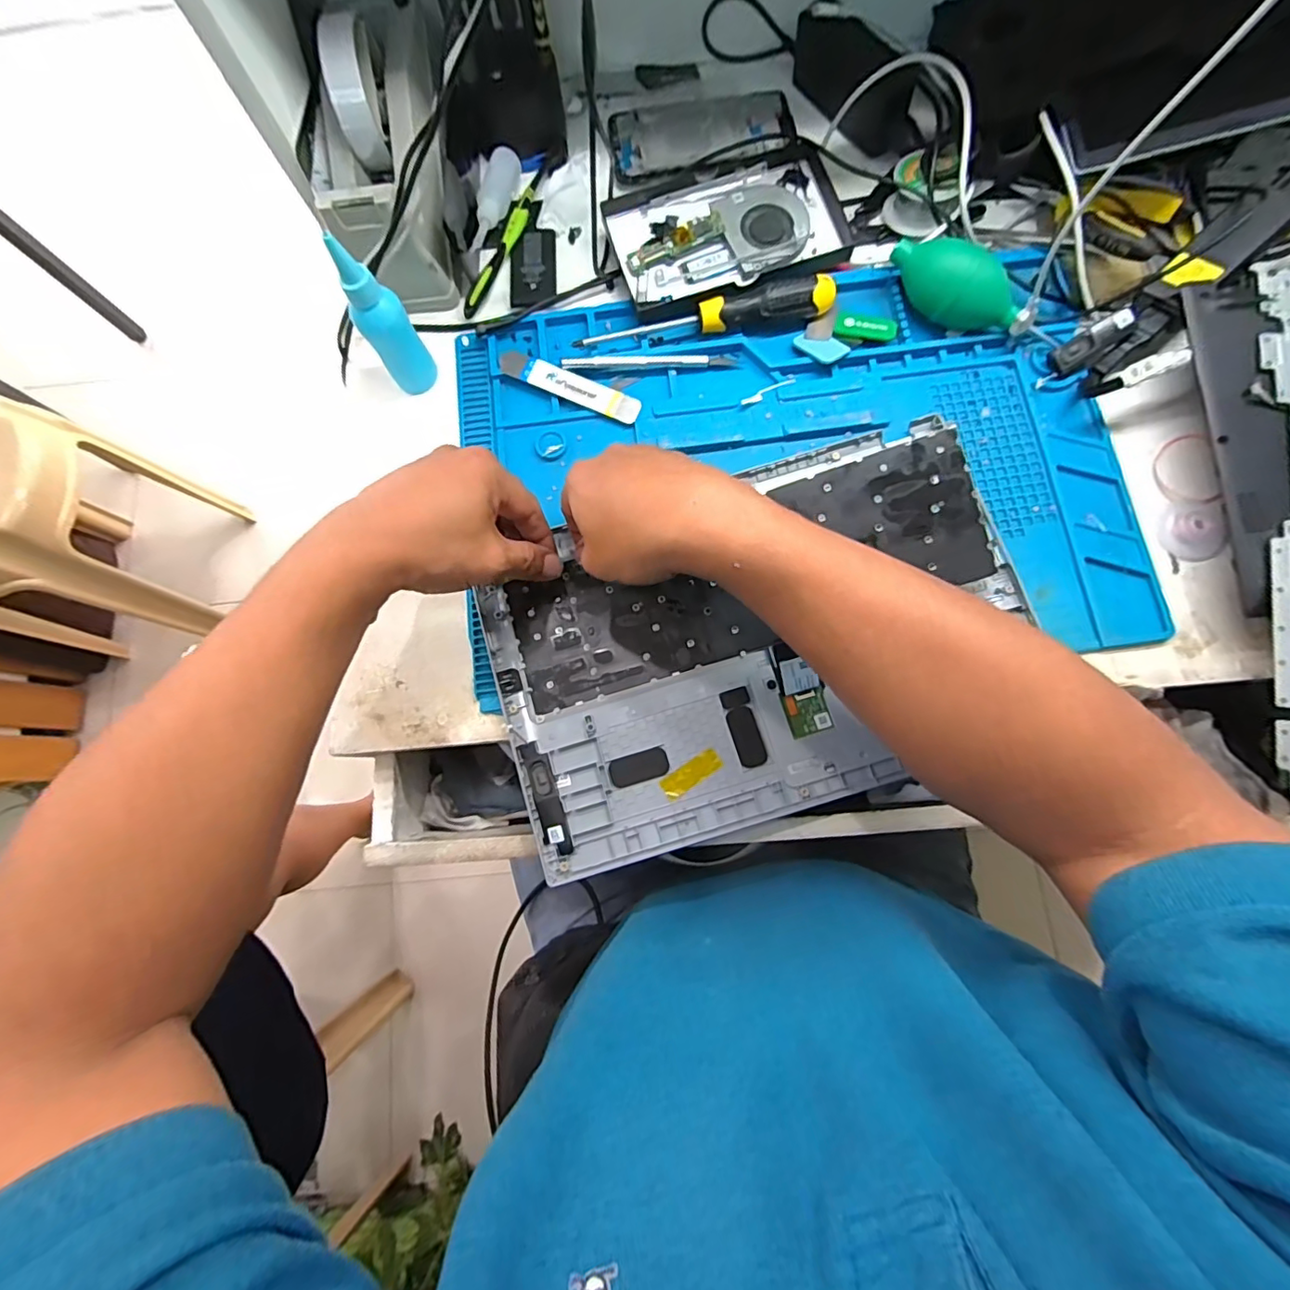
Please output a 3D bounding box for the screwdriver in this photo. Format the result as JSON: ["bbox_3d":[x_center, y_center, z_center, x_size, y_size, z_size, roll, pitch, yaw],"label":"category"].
[{"bbox_3d":[0.047,-0.251,0.427,0.198,0.024,0.024,-11,78,0],"label":"screwdriver"}]

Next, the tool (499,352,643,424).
[{"bbox_3d":[-0.059,-0.201,0.432,0.119,0.007,0.020,25,90,6],"label":"tool"}]

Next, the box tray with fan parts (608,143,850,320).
[{"bbox_3d":[0.064,-0.334,0.446,0.177,0.023,0.136,-17,78,-1],"label":"box tray with fan parts"}]

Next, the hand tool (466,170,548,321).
[{"bbox_3d":[-0.113,-0.336,0.460,0.012,0.011,0.150,23,80,7],"label":"hand tool"}]

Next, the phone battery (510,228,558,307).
[{"bbox_3d":[-0.093,-0.314,0.460,0.037,0.004,0.074,-4,78,2],"label":"phone battery"}]

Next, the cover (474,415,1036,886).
[{"bbox_3d":[0.077,0.000,0.371,0.352,0.023,0.220,-16,84,4],"label":"cover"}]

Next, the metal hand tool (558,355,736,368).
[{"bbox_3d":[0.004,-0.220,0.431,0.133,0.007,0.011,-2,78,2],"label":"metal hand tool"}]

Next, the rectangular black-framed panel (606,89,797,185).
[{"bbox_3d":[0.048,-0.443,0.479,0.156,0.009,0.084,-9,78,1],"label":"rectangular black-framed panel"}]

